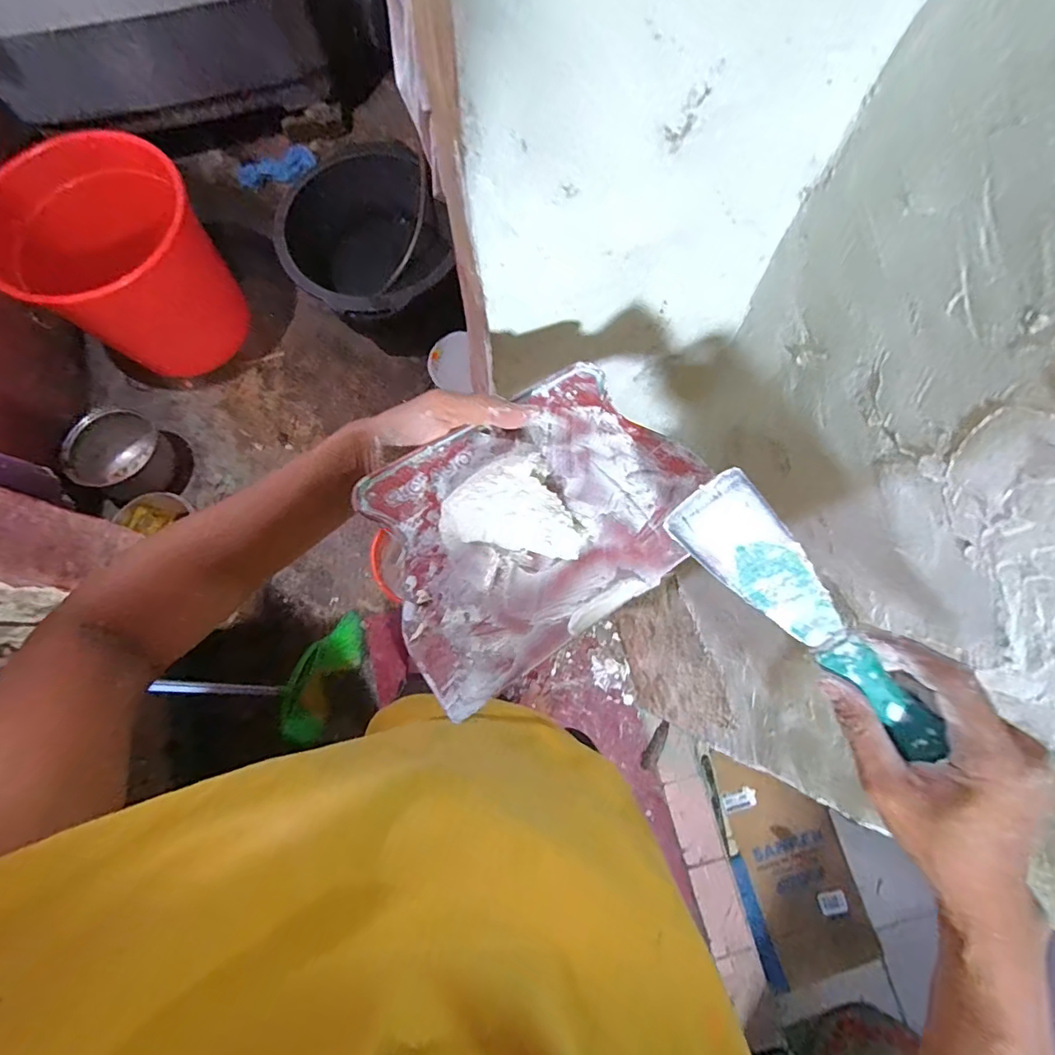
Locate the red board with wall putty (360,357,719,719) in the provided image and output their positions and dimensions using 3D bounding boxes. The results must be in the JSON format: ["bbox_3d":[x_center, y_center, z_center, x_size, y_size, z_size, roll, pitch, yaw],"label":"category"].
[{"bbox_3d":[0.006,-0.008,0.300,0.195,0.029,0.139,-35,79,-9],"label":"red board with wall putty"}]

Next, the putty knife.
[{"bbox_3d":[0.151,0.044,0.276,0.171,0.021,0.046,47,116,5],"label":"putty knife"}]

